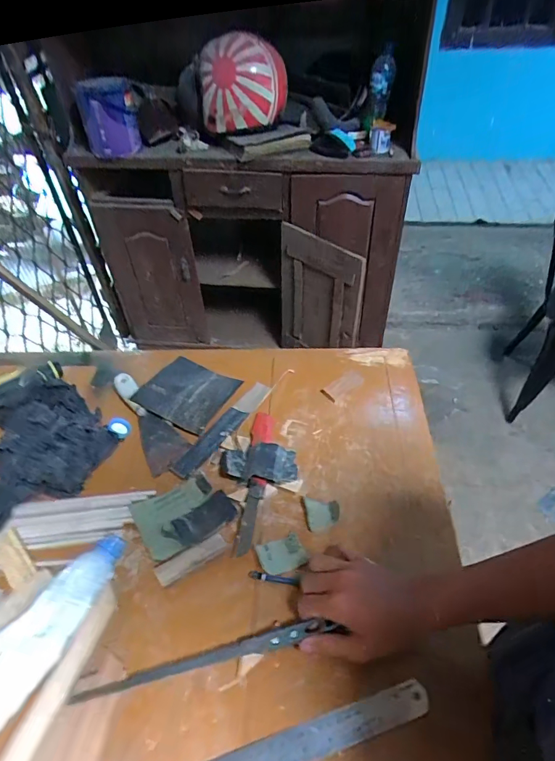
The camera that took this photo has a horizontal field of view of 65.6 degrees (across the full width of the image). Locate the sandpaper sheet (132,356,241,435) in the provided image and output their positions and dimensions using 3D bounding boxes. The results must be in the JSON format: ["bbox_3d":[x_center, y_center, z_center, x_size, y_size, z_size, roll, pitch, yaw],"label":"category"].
[{"bbox_3d":[-0.151,0.017,0.719,0.132,0.020,0.128,19,49,18],"label":"sandpaper sheet"}]

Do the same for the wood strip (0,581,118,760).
[{"bbox_3d":[-0.236,0.337,0.405,0.030,0.013,0.276,14,47,14],"label":"wood strip"}]

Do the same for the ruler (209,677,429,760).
[{"bbox_3d":[-0.007,0.353,0.402,0.320,0.006,0.031,-13,47,-12],"label":"ruler"}]

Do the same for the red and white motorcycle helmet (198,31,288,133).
[{"bbox_3d":[-0.087,-0.778,1.133,0.228,0.217,0.202,-8,48,-3],"label":"red and white motorcycle helmet"}]

